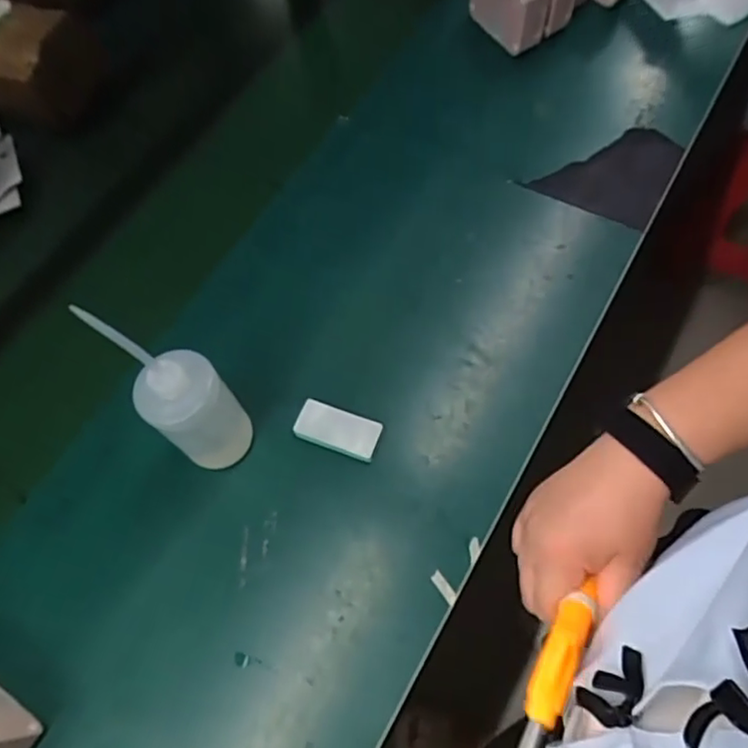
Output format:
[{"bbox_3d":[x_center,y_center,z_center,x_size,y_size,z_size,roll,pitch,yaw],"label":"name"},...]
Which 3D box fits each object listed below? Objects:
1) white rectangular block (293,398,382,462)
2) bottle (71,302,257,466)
[{"bbox_3d":[-0.039,0.060,0.666,0.091,0.021,0.045,20,67,9],"label":"white rectangular block"},{"bbox_3d":[-0.180,0.022,0.572,0.085,0.213,0.080,-11,65,-2],"label":"bottle"}]

